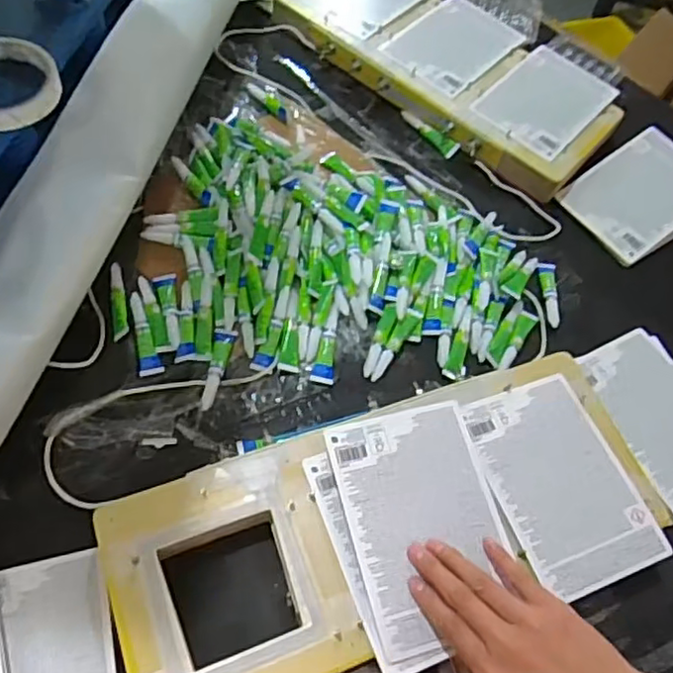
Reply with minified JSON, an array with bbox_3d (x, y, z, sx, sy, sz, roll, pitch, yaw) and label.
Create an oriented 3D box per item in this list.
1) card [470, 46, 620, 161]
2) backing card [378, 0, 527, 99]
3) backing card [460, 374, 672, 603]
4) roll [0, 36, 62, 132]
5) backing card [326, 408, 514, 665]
[{"bbox_3d":[0.250,-0.282,0.768,0.115,0.006,0.165,39,65,15],"label":"card"},{"bbox_3d":[0.149,-0.364,0.803,0.114,0.007,0.172,40,63,12],"label":"backing card"},{"bbox_3d":[0.184,0.116,0.531,0.115,0.006,0.166,-16,62,-16],"label":"backing card"},{"bbox_3d":[-0.265,-0.201,0.509,0.088,0.023,0.092,3,60,-6],"label":"roll"},{"bbox_3d":[0.067,0.137,0.488,0.117,0.009,0.168,-9,68,-15],"label":"backing card"}]

